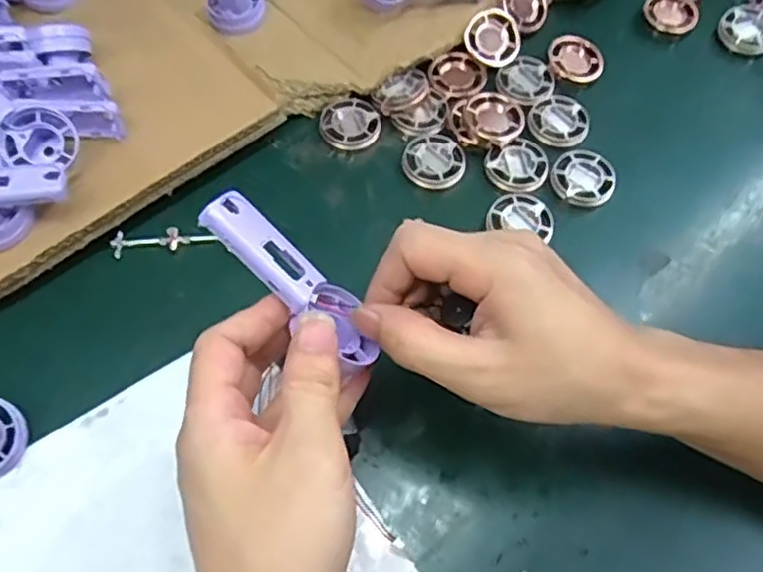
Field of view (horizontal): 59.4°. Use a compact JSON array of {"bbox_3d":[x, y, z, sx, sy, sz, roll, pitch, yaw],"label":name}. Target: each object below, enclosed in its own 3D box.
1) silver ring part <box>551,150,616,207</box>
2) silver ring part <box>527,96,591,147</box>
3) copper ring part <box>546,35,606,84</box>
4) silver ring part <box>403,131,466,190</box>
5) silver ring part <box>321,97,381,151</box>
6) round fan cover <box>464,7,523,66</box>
[{"bbox_3d":[0.129,-0.069,0.426,0.039,0.007,0.037,26,65,12],"label":"silver ring part"},{"bbox_3d":[0.119,-0.111,0.447,0.039,0.006,0.039,0,62,-1],"label":"silver ring part"},{"bbox_3d":[0.137,-0.160,0.468,0.039,0.008,0.036,12,63,6],"label":"copper ring part"},{"bbox_3d":[0.034,-0.081,0.430,0.039,0.005,0.039,0,62,-1],"label":"silver ring part"},{"bbox_3d":[-0.020,-0.108,0.443,0.039,0.008,0.039,7,63,3],"label":"silver ring part"},{"bbox_3d":[0.080,-0.176,0.475,0.040,0.011,0.040,0,89,-6],"label":"round fan cover"}]

